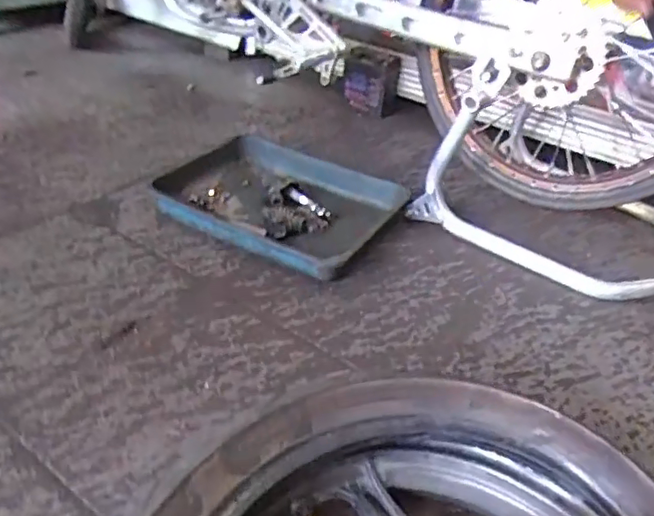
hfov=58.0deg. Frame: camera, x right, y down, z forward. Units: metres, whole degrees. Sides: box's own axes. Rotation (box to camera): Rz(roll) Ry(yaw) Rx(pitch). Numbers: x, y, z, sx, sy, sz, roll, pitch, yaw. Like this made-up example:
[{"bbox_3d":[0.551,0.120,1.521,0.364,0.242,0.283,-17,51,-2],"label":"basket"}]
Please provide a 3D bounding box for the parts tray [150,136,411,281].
[{"bbox_3d":[-0.068,-0.090,0.950,0.335,0.055,0.263,21,38,21],"label":"parts tray"}]

